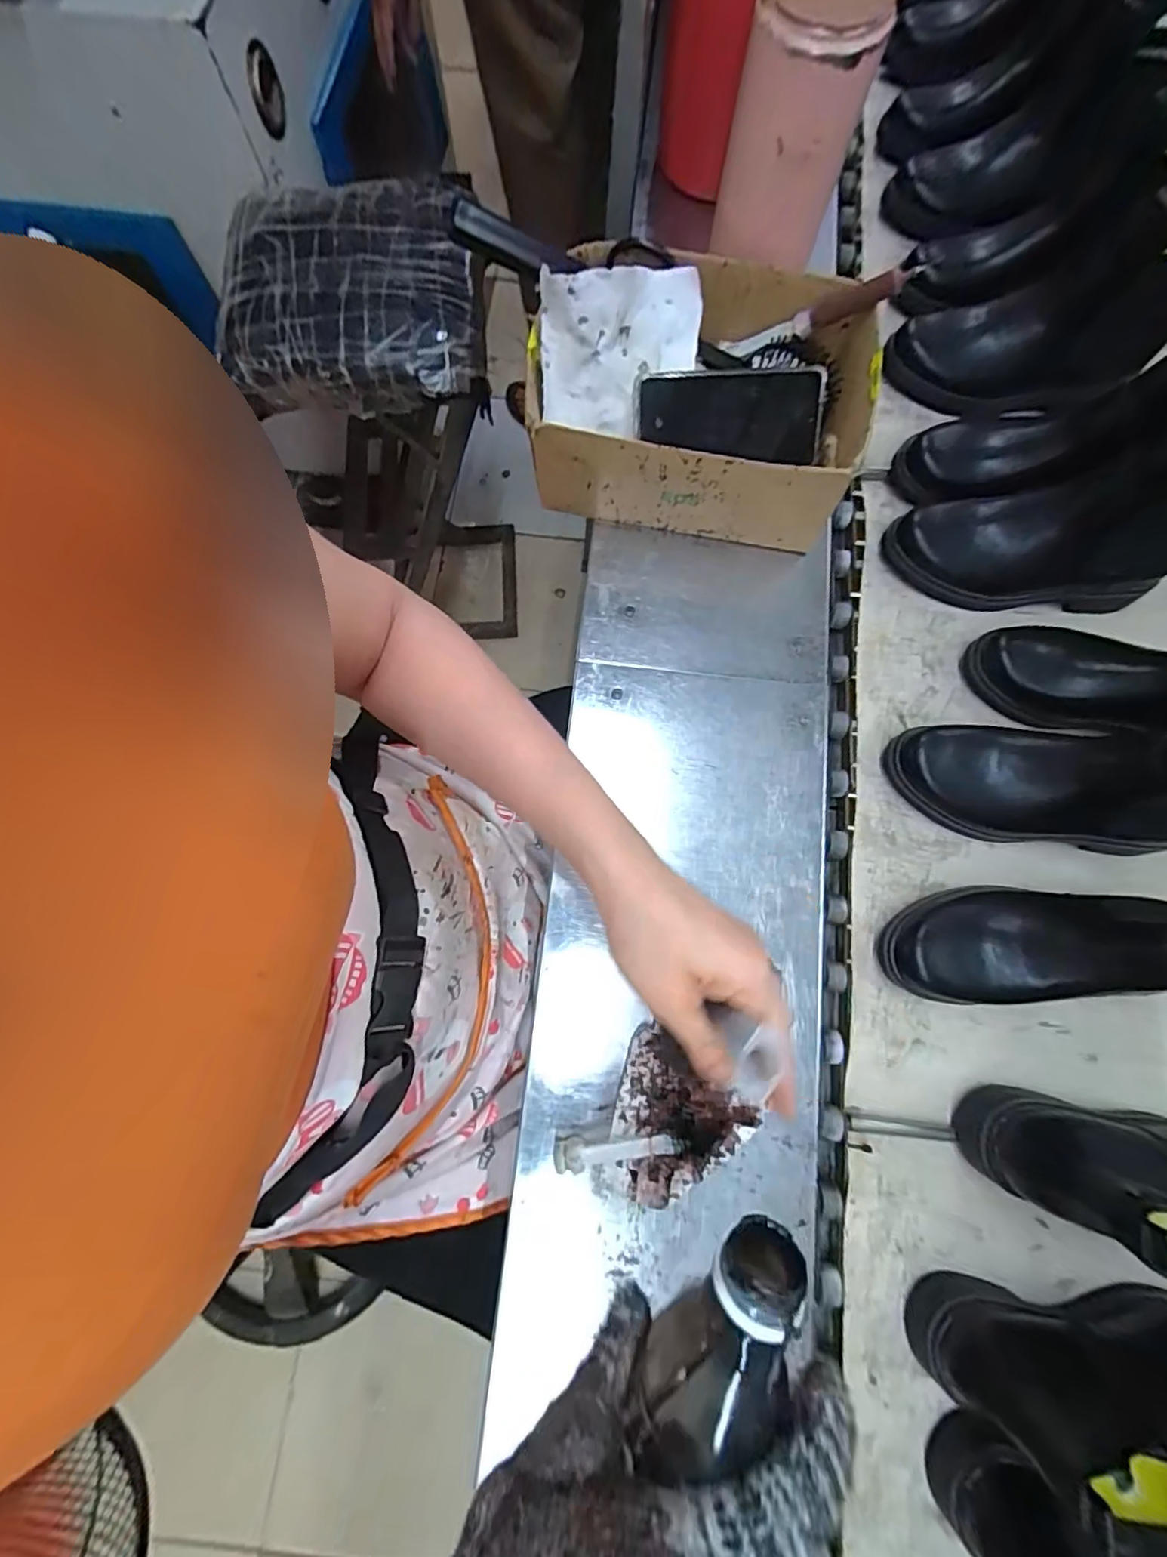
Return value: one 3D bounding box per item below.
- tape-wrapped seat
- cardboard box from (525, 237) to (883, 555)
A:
[{"bbox_3d":[-0.274,-0.576,0.694,0.289,0.065,0.295,-7,77,-2],"label":"tape-wrapped seat"},{"bbox_3d":[0.100,-0.341,0.523,0.283,0.124,0.201,8,77,2],"label":"cardboard box"}]

